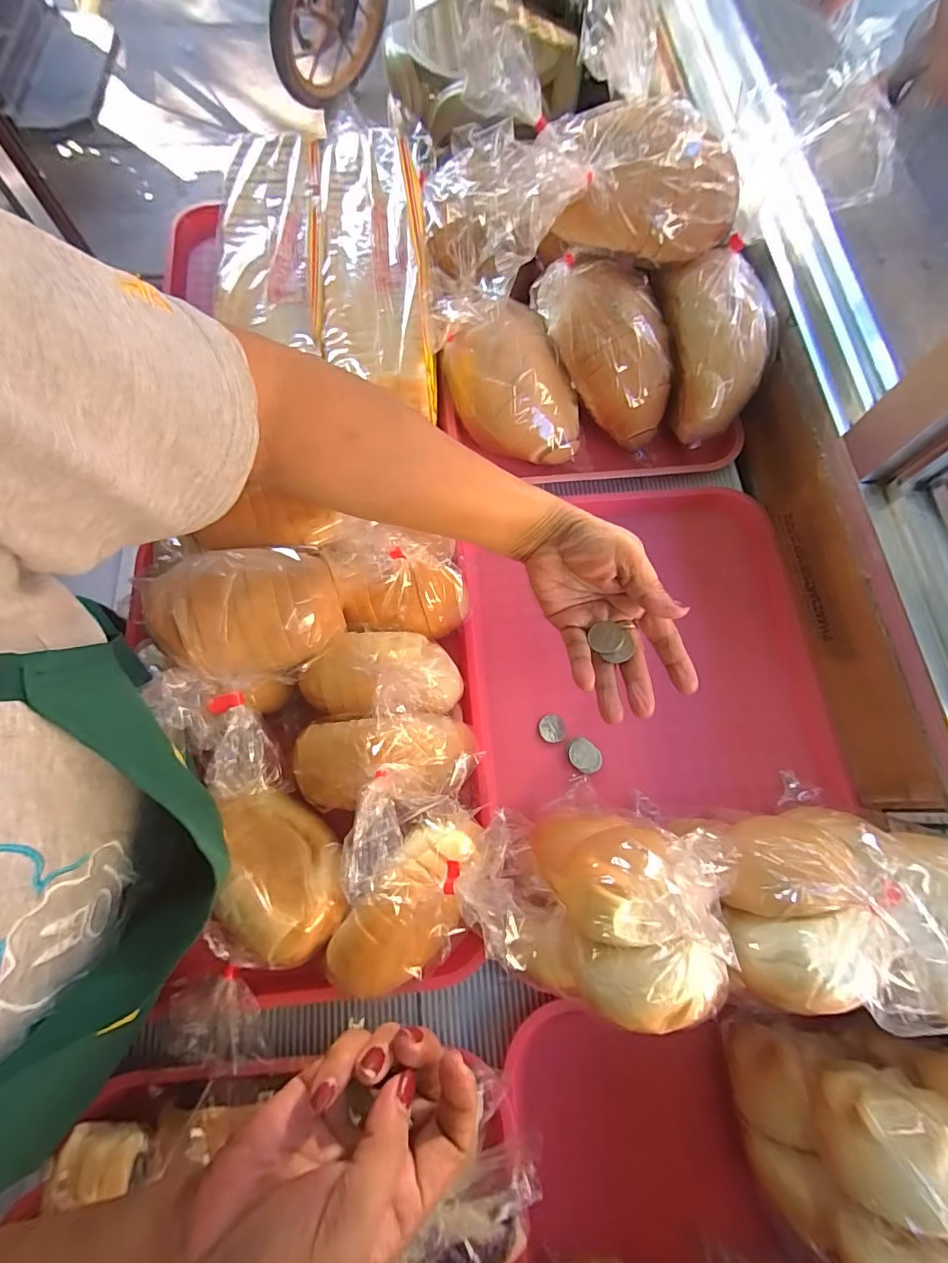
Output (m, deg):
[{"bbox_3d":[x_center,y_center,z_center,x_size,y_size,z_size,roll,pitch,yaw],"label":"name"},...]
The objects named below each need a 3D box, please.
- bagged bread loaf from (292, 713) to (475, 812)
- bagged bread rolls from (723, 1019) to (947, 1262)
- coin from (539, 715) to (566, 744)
[{"bbox_3d":[-0.068,0.090,0.355,0.130,0.049,0.061,-3,72,-3],"label":"bagged bread loaf"},{"bbox_3d":[0.218,0.309,0.293,0.080,0.108,0.111,0,71,-2],"label":"bagged bread rolls"},{"bbox_3d":[0.068,0.084,0.442,0.022,0.004,0.023,-6,72,-4],"label":"coin"}]

